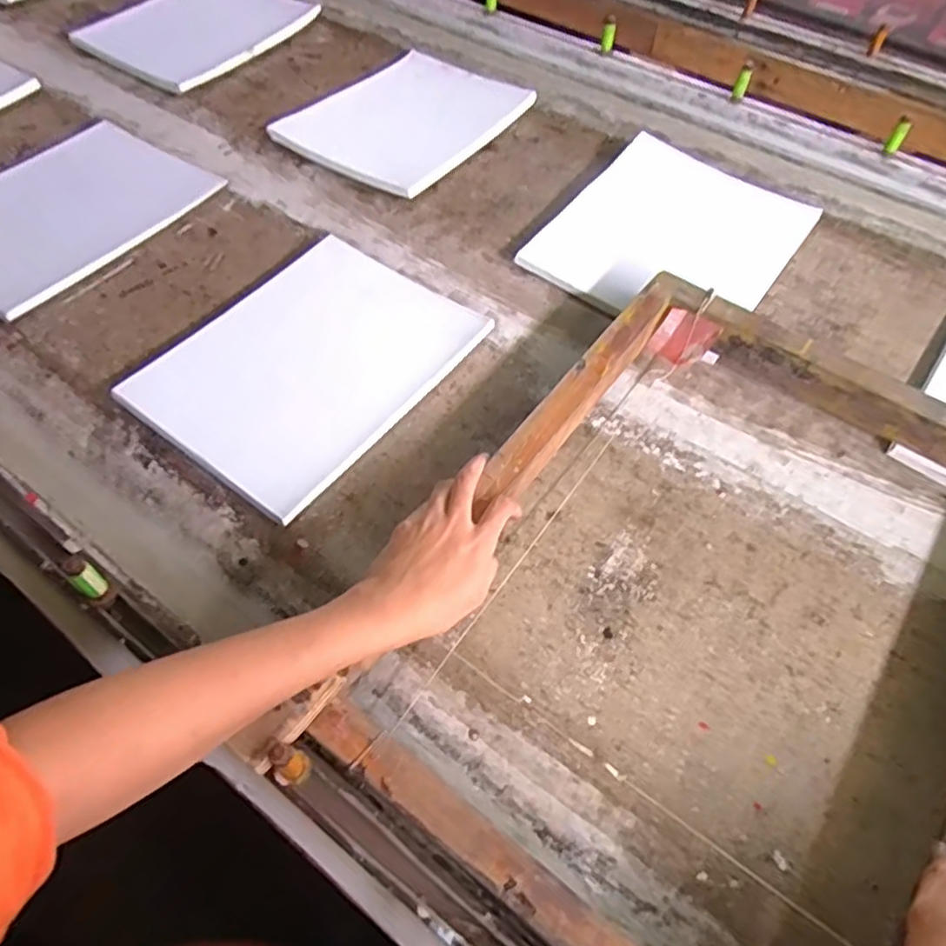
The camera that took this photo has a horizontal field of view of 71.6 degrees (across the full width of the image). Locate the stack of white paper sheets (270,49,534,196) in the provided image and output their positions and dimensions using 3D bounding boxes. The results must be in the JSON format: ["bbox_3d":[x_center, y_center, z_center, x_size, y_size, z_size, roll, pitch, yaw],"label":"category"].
[{"bbox_3d":[-0.081,-0.452,0.838,0.209,0.022,0.277,33,62,19],"label":"stack of white paper sheets"}]

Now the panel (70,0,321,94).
[{"bbox_3d":[-0.421,-0.670,0.970,0.277,0.013,0.294,33,62,19],"label":"panel"}]

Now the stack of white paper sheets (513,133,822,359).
[{"bbox_3d":[0.222,-0.263,0.719,0.228,0.026,0.278,32,62,18],"label":"stack of white paper sheets"}]

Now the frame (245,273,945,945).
[{"bbox_3d":[0.185,0.086,0.463,0.396,0.054,0.510,32,62,18],"label":"frame"}]

